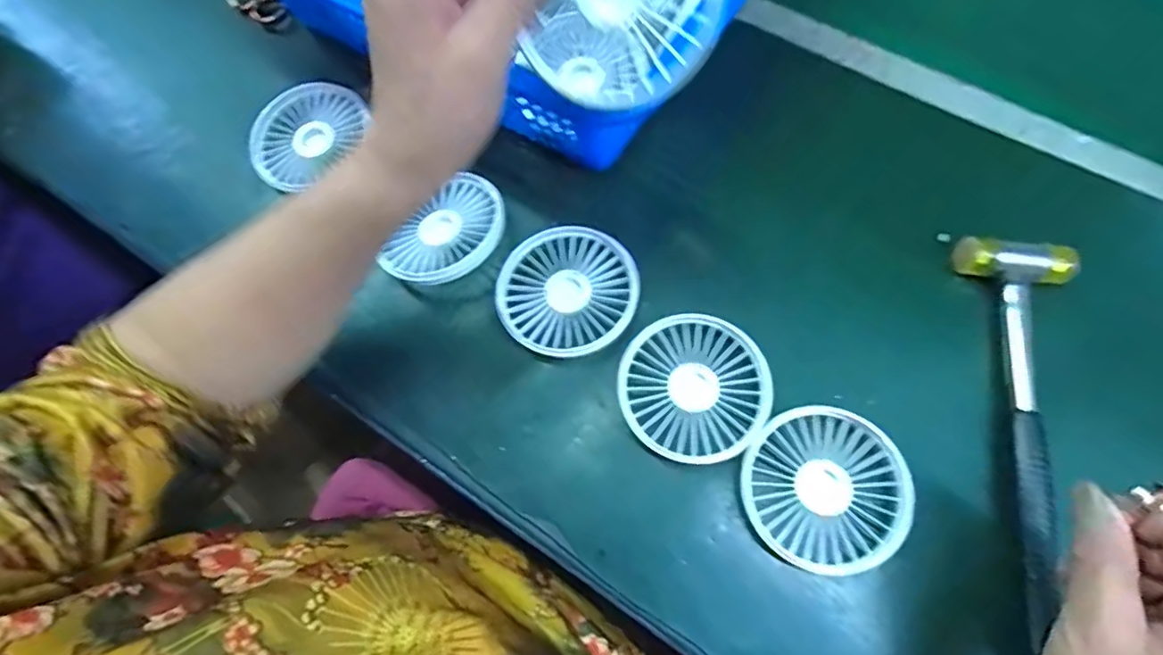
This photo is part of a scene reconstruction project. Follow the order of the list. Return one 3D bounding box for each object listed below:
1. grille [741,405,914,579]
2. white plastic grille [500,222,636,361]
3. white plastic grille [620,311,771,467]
[{"bbox_3d":[0.138,0.091,0.325,0.086,0.011,0.087,-1,71,2],"label":"grille"},{"bbox_3d":[-0.008,-0.024,0.377,0.087,0.023,0.090,-1,71,2],"label":"white plastic grille"},{"bbox_3d":[0.069,0.035,0.348,0.086,0.005,0.088,-1,71,2],"label":"white plastic grille"}]

